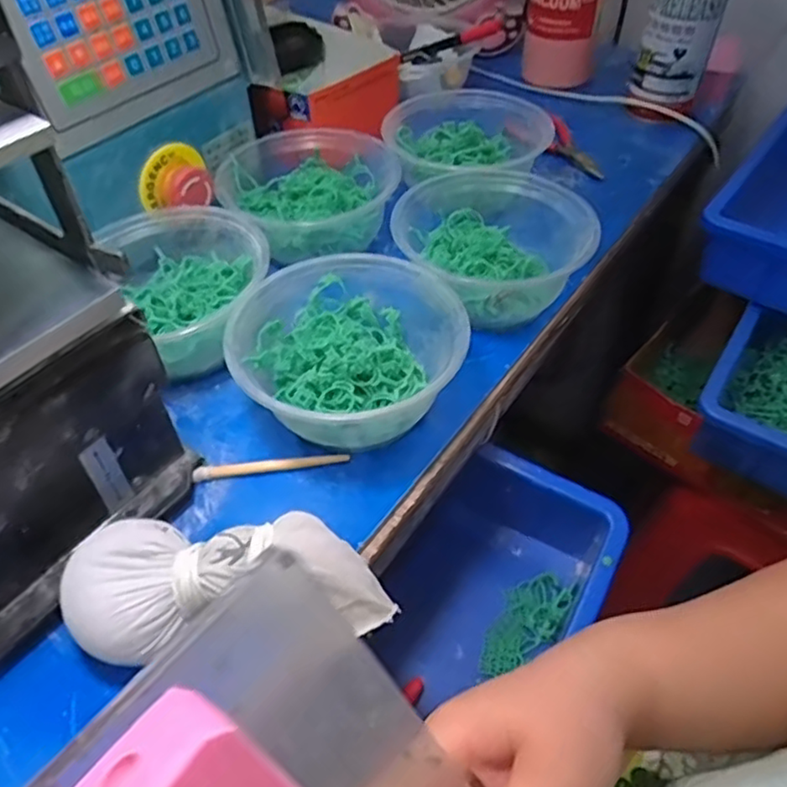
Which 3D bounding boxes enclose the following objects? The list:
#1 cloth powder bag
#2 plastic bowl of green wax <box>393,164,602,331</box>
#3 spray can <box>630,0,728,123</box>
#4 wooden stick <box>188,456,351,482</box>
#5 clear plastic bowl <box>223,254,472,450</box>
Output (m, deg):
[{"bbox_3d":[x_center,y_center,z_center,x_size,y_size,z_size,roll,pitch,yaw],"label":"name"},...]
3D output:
[{"bbox_3d":[-0.077,0.089,0.313,0.148,0.047,0.068,-7,48,-6],"label":"cloth powder bag"},{"bbox_3d":[0.067,-0.105,0.463,0.129,0.049,0.121,0,48,0],"label":"plastic bowl of green wax"},{"bbox_3d":[0.260,-0.335,0.586,0.062,0.175,0.053,14,50,13],"label":"spray can"},{"bbox_3d":[-0.070,0.043,0.381,0.088,0.008,0.008,-6,48,-5],"label":"wooden stick"},{"bbox_3d":[-0.027,-0.020,0.400,0.132,0.065,0.121,0,48,0],"label":"clear plastic bowl"}]

